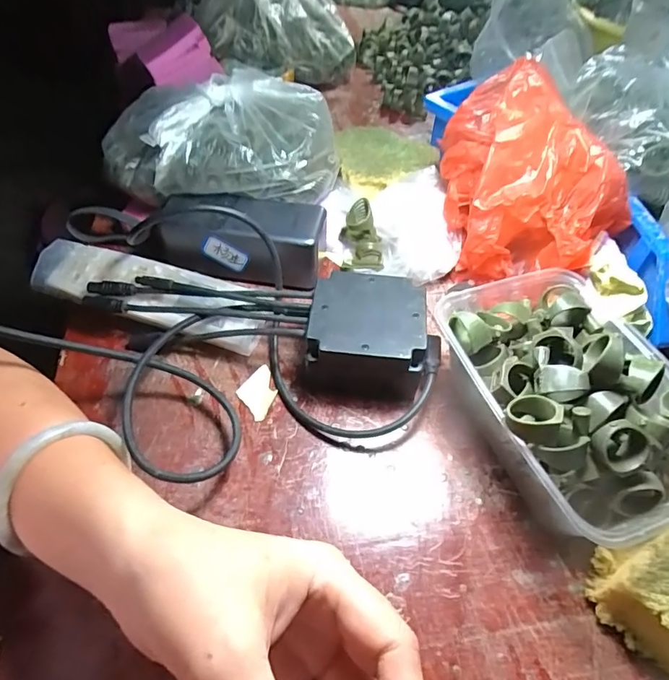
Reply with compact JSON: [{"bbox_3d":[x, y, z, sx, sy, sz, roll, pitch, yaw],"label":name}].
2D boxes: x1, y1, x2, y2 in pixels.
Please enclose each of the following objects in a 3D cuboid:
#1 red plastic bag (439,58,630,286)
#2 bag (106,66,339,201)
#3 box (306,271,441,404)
[{"bbox_3d":[0.145,-0.114,0.358,0.142,0.117,0.113,16,53,13],"label":"red plastic bag"},{"bbox_3d":[-0.100,-0.164,0.397,0.200,0.081,0.087,9,52,7],"label":"bag"},{"bbox_3d":[0.026,0.001,0.334,0.087,0.051,0.084,4,50,3],"label":"box"}]

